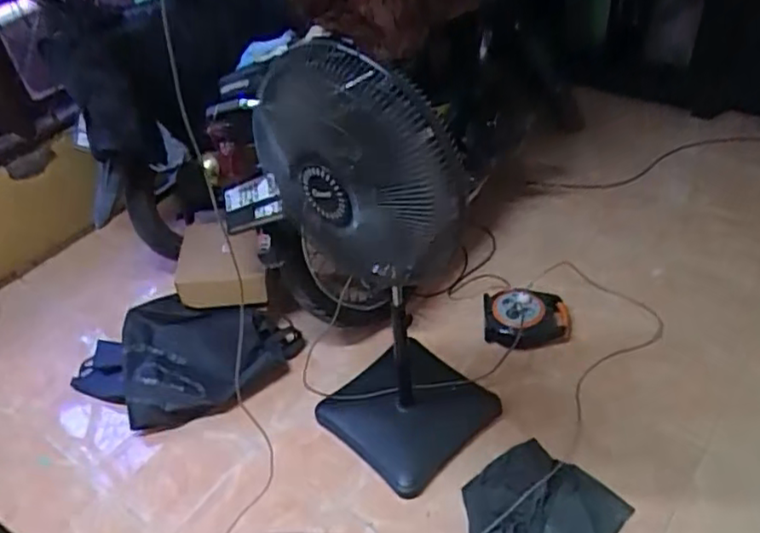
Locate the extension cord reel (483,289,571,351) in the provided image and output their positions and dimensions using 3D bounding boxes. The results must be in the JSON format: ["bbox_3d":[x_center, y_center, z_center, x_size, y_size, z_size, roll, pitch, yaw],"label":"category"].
[{"bbox_3d":[0.434,0.154,1.937,0.257,0.138,0.177,-5,42,2],"label":"extension cord reel"}]

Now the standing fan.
[{"bbox_3d":[0.019,-0.009,1.426,0.429,1.025,0.535,-11,42,-4],"label":"standing fan"}]

